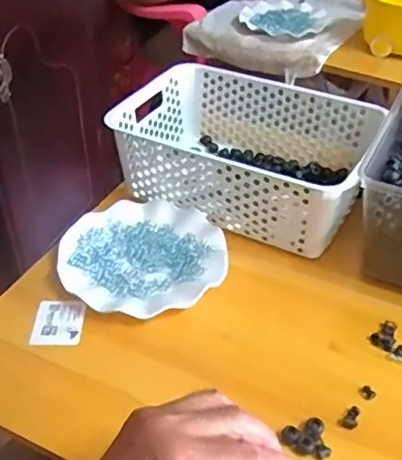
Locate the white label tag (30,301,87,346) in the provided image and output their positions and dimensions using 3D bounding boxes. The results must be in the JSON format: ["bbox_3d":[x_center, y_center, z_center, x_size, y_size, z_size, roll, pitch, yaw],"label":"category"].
[{"bbox_3d":[-0.148,0.097,0.606,0.049,0.004,0.056,3,43,-2],"label":"white label tag"}]

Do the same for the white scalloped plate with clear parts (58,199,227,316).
[{"bbox_3d":[-0.064,0.031,0.661,0.183,0.025,0.176,0,40,0],"label":"white scalloped plate with clear parts"}]

